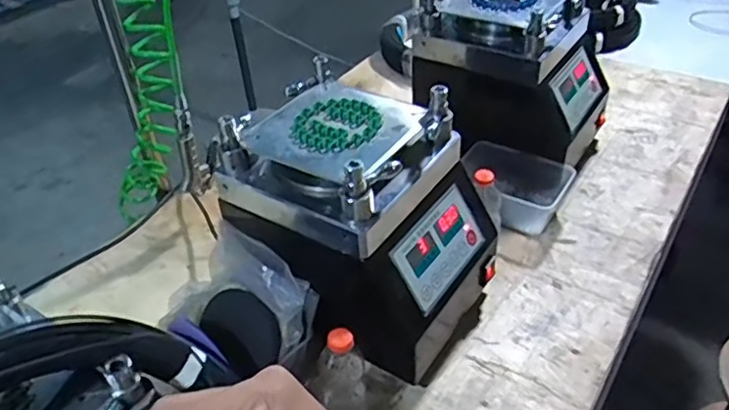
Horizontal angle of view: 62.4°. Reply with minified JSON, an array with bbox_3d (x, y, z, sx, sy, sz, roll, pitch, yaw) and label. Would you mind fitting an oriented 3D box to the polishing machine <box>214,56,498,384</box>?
[{"bbox_3d":[-0.001,0.025,0.760,0.271,0.279,0.216,23,46,30],"label":"polishing machine"}]

